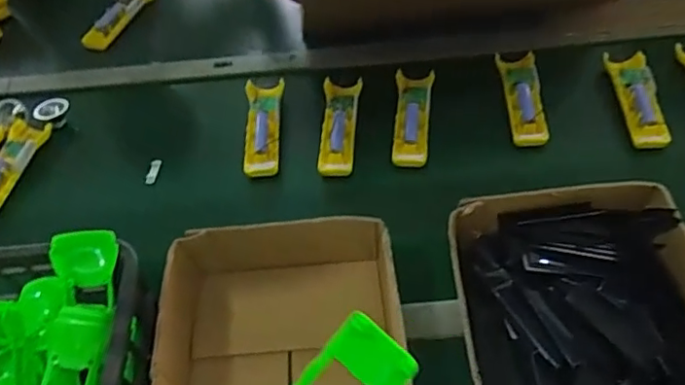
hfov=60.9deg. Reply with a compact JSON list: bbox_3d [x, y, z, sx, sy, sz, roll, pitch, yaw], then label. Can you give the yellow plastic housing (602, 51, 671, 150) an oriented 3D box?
[{"bbox_3d":[0.400,-0.129,0.787,0.053,0.016,0.166,-4,53,7],"label":"yellow plastic housing"}]

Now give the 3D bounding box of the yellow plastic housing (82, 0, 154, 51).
[{"bbox_3d":[-0.379,-0.304,0.997,0.049,0.034,0.174,18,55,17],"label":"yellow plastic housing"}]

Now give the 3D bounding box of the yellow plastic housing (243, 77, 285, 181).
[{"bbox_3d":[-0.107,-0.090,0.799,0.049,0.025,0.165,-4,52,1],"label":"yellow plastic housing"}]

